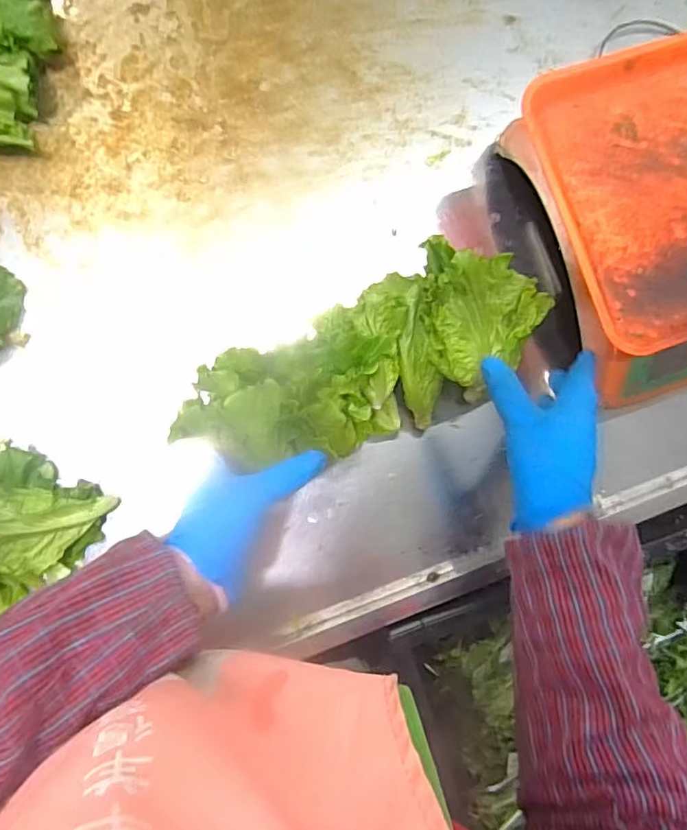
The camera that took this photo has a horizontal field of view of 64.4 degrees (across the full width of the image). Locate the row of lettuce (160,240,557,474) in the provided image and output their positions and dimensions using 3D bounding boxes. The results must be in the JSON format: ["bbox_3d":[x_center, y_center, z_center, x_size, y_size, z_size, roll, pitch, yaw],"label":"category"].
[{"bbox_3d":[0.022,-0.044,0.452,0.308,0.105,0.121,-24,90,-8],"label":"row of lettuce"}]

